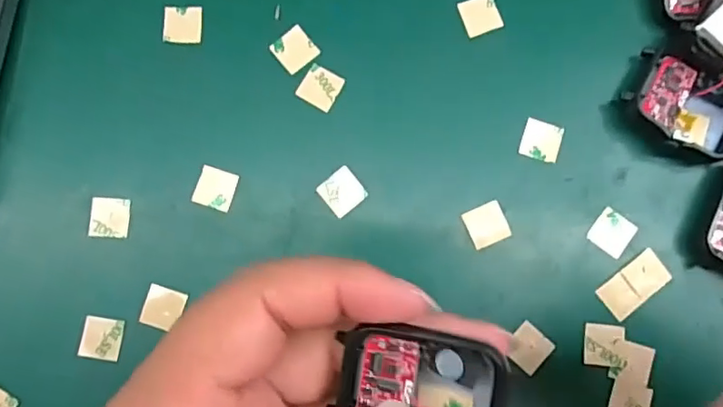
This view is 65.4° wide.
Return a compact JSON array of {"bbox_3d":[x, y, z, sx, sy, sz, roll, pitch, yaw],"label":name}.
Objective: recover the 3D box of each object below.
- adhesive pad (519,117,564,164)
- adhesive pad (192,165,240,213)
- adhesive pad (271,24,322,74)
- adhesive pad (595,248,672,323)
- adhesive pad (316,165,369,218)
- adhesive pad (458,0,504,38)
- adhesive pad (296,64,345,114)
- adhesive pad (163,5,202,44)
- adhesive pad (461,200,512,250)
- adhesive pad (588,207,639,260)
[{"bbox_3d":[0.073,-0.025,0.226,0.016,0.004,0.016,18,84,3],"label":"adhesive pad"},{"bbox_3d":[-0.058,-0.006,0.225,0.015,0.004,0.015,18,80,1],"label":"adhesive pad"},{"bbox_3d":[-0.027,-0.063,0.231,0.015,0.004,0.015,-40,87,-6],"label":"adhesive pad"},{"bbox_3d":[0.107,0.032,0.220,0.028,0.004,0.014,-38,84,-4],"label":"adhesive pad"},{"bbox_3d":[-0.008,-0.005,0.223,0.016,0.004,0.015,-39,84,-4],"label":"adhesive pad"},{"bbox_3d":[0.050,-0.078,0.232,0.015,0.004,0.015,-21,83,-2],"label":"adhesive pad"},{"bbox_3d":[-0.017,-0.048,0.228,0.015,0.004,0.016,29,84,4],"label":"adhesive pad"},{"bbox_3d":[-0.073,-0.074,0.230,0.015,0.004,0.015,-1,83,1],"label":"adhesive pad"},{"bbox_3d":[0.050,0.008,0.222,0.016,0.004,0.015,-24,83,-2],"label":"adhesive pad"},{"bbox_3d":[0.100,0.011,0.223,0.015,0.004,0.016,37,85,5],"label":"adhesive pad"}]

